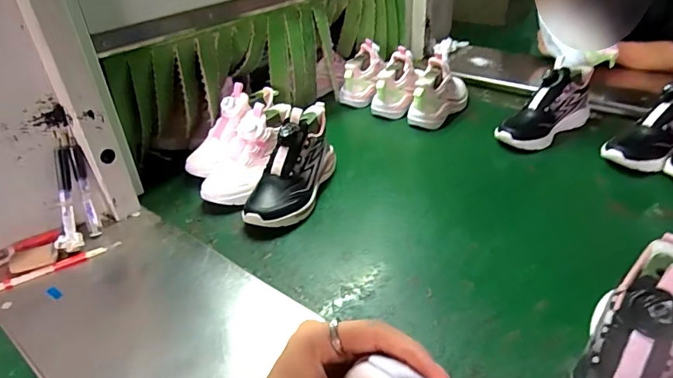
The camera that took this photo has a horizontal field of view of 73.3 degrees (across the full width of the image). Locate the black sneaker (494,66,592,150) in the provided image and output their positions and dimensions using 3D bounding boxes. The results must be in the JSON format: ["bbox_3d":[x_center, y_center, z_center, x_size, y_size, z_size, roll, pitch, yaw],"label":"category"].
[{"bbox_3d":[0.406,-0.163,0.874,0.215,0.117,0.080,-28,39,-32],"label":"black sneaker"}]

